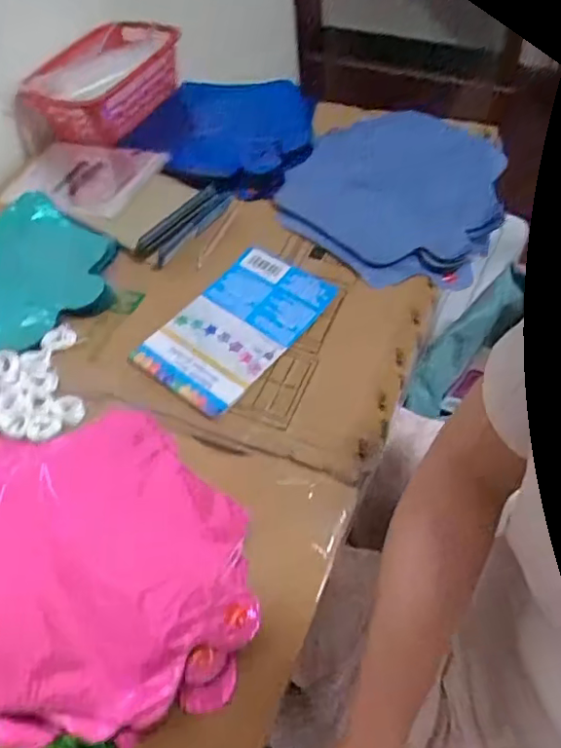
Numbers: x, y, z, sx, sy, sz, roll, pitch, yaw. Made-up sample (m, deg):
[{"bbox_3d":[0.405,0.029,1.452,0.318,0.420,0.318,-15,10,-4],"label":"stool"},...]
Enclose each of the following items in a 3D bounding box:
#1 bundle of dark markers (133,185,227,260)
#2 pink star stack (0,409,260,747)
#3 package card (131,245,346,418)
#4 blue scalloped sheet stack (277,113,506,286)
[{"bbox_3d":[-0.113,-0.176,0.668,0.019,0.012,0.134,33,64,25],"label":"bundle of dark markers"},{"bbox_3d":[-0.152,0.143,0.442,0.265,0.012,0.230,37,65,27],"label":"pink star stack"},{"bbox_3d":[-0.044,-0.049,0.581,0.114,0.011,0.189,31,60,20],"label":"package card"},{"bbox_3d":[0.132,-0.217,0.709,0.245,0.047,0.304,15,57,16],"label":"blue scalloped sheet stack"}]

